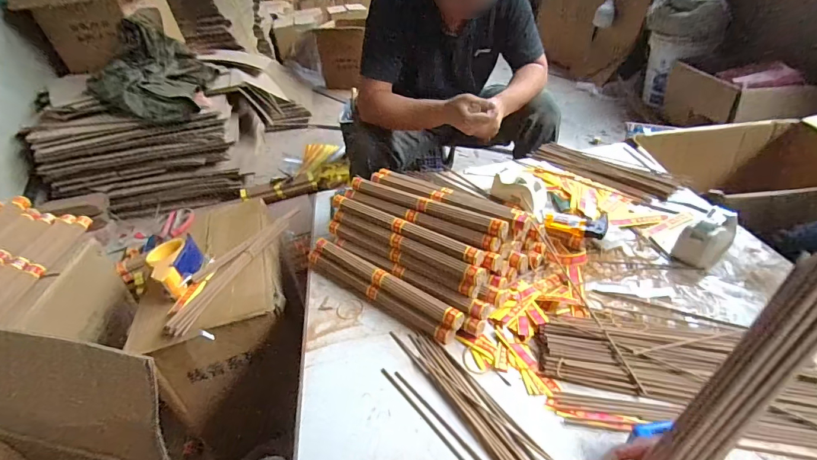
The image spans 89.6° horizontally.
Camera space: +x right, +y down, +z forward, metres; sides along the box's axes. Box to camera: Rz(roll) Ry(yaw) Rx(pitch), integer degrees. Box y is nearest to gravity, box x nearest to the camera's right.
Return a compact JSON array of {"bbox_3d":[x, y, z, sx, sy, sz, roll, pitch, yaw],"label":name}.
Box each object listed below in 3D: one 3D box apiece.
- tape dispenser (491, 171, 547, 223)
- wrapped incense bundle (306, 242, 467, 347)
[{"bbox_3d":[0.233,-0.085,0.861,0.061,0.055,0.126,-33,44,-30],"label":"tape dispenser"},{"bbox_3d":[-0.048,0.091,0.685,0.308,0.046,0.048,23,47,34],"label":"wrapped incense bundle"}]

